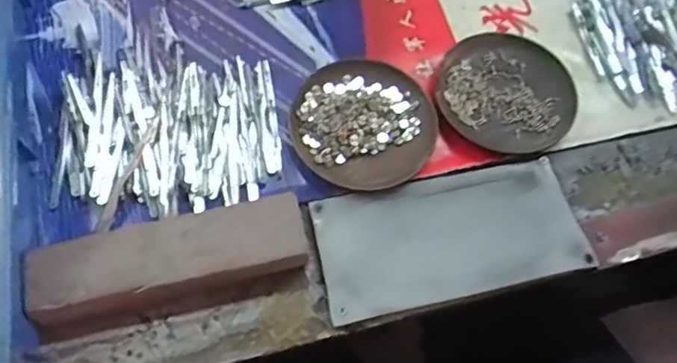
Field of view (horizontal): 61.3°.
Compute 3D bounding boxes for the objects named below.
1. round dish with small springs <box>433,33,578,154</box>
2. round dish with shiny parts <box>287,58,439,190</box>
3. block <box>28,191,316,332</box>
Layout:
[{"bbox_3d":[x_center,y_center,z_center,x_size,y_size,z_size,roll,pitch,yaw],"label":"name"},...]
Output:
[{"bbox_3d":[0.143,-0.077,0.482,0.121,0.021,0.112,2,68,-4],"label":"round dish with small springs"},{"bbox_3d":[0.020,-0.048,0.458,0.116,0.021,0.113,2,68,-4],"label":"round dish with shiny parts"},{"bbox_3d":[-0.113,0.054,0.394,0.184,0.040,0.053,-13,69,-10],"label":"block"}]

